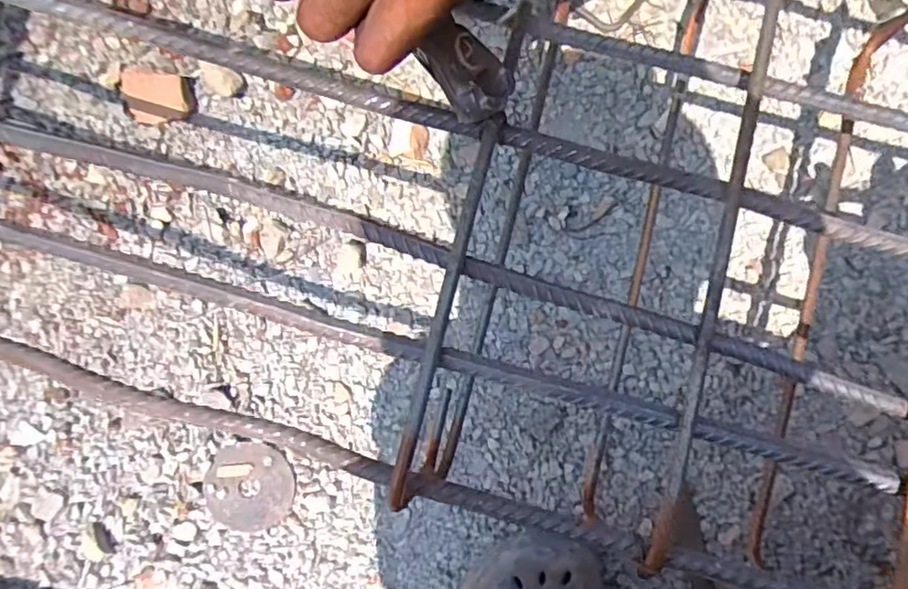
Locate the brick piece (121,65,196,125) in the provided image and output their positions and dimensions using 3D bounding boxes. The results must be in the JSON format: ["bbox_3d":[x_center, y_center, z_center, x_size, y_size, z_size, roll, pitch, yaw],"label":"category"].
[{"bbox_3d":[-0.227,-0.149,0.463,0.052,0.027,0.036,12,88,-1],"label":"brick piece"}]

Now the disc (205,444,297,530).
[{"bbox_3d":[-0.157,0.149,0.469,0.065,0.008,0.068,0,89,-1],"label":"disc"}]

